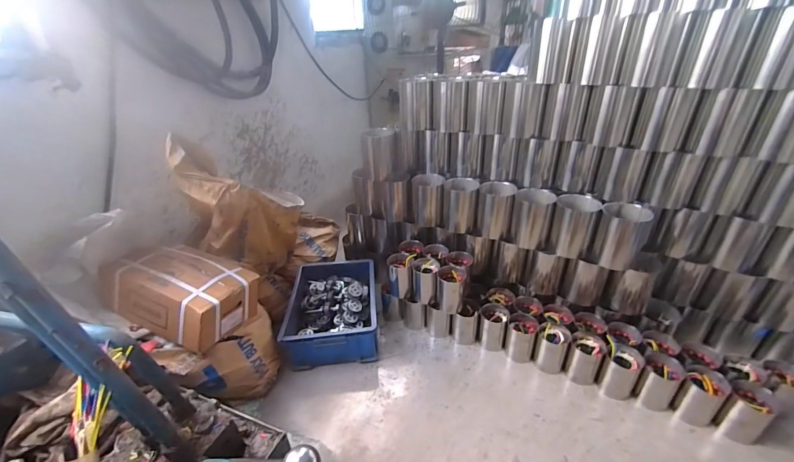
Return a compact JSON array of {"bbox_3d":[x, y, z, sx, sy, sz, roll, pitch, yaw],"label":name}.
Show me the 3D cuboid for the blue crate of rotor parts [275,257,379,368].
[{"bbox_3d":[-0.223,0.282,1.250,0.300,0.157,0.388,-5,30,-3],"label":"blue crate of rotor parts"}]

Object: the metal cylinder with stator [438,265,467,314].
[{"bbox_3d":[0.179,0.193,1.146,0.090,0.129,0.086,2,31,9],"label":"metal cylinder with stator"}]

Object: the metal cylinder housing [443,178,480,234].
[{"bbox_3d":[0.227,-0.094,1.235,0.111,0.163,0.107,8,32,19],"label":"metal cylinder housing"}]

